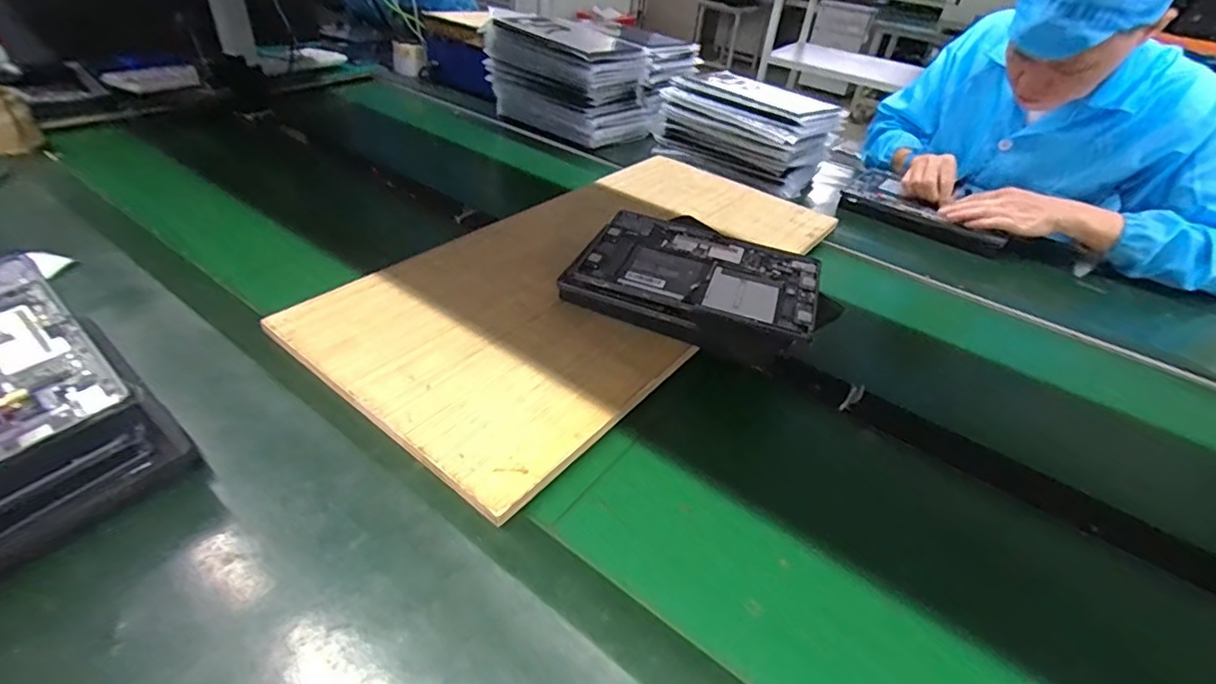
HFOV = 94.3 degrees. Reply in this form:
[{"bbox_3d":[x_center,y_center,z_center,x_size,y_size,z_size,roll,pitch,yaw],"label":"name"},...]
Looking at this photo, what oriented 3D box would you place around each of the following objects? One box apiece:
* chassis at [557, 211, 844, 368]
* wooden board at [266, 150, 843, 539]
[{"bbox_3d":[0.107,-0.066,0.650,0.274,0.050,0.173,17,40,11],"label":"chassis"},{"bbox_3d":[-0.005,-0.096,0.711,0.347,0.015,0.679,31,45,26],"label":"wooden board"}]

